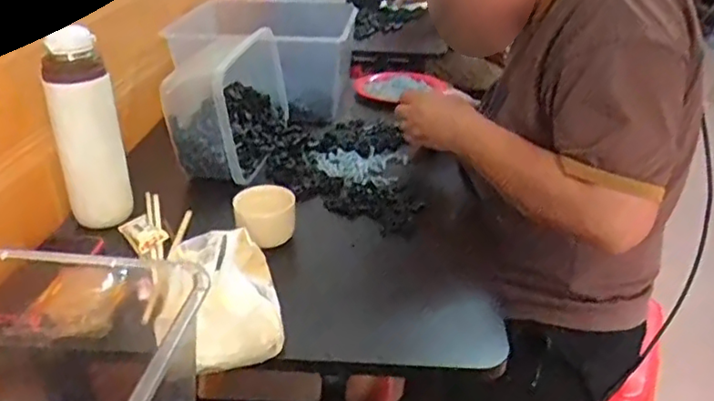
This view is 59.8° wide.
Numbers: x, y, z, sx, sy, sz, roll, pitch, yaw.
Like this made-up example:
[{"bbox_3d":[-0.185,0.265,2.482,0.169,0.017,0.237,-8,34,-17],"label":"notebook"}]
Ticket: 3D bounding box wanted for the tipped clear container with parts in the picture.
[{"bbox_3d":[-0.181,-0.141,0.875,0.122,0.144,0.241,4,29,6],"label":"tipped clear container with parts"}]

